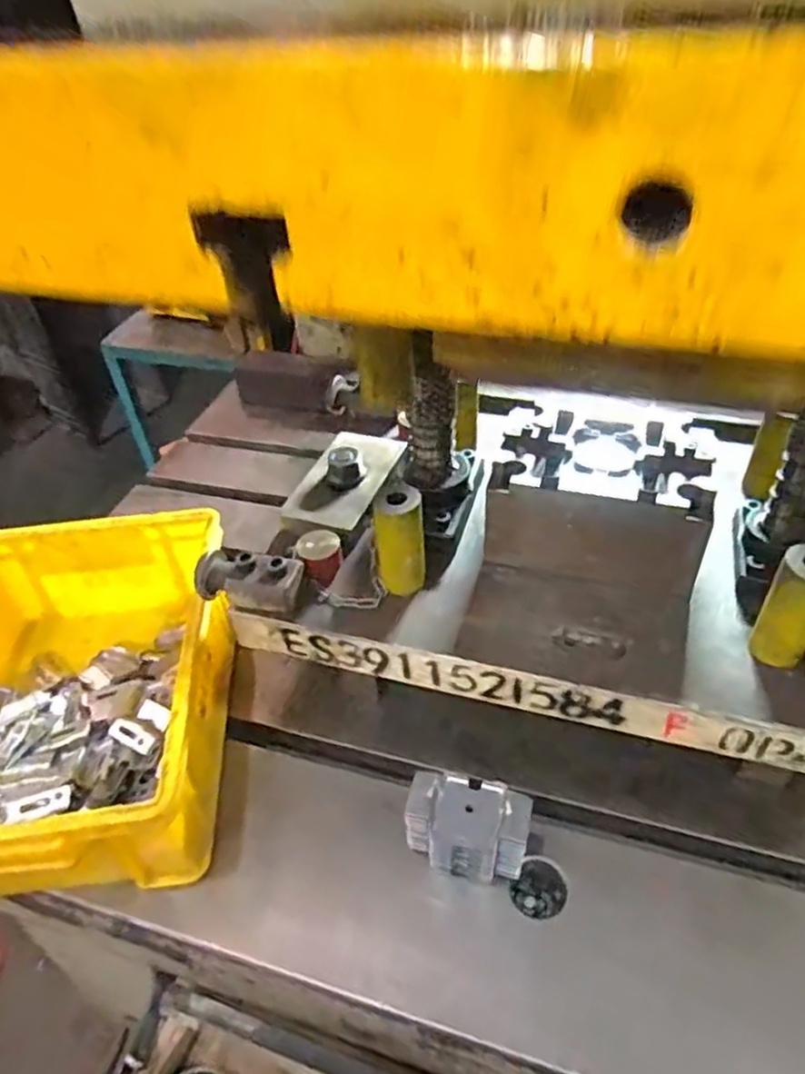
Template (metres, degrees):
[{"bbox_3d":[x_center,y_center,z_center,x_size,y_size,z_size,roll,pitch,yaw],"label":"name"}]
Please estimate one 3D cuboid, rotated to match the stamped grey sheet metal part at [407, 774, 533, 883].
[{"bbox_3d":[0.053,0.234,0.557,0.091,0.100,0.056,16,46,21],"label":"stamped grey sheet metal part"}]

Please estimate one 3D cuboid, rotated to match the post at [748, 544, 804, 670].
[{"bbox_3d":[0.289,0.050,0.516,0.040,0.102,0.034,28,51,31],"label":"post"}]

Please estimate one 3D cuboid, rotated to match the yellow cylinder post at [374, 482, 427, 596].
[{"bbox_3d":[-0.002,0.003,0.596,0.041,0.090,0.043,-2,42,3],"label":"yellow cylinder post"}]

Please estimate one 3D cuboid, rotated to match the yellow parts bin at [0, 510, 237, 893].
[{"bbox_3d":[-0.306,0.145,0.651,0.280,0.131,0.348,-4,42,0],"label":"yellow parts bin"}]

